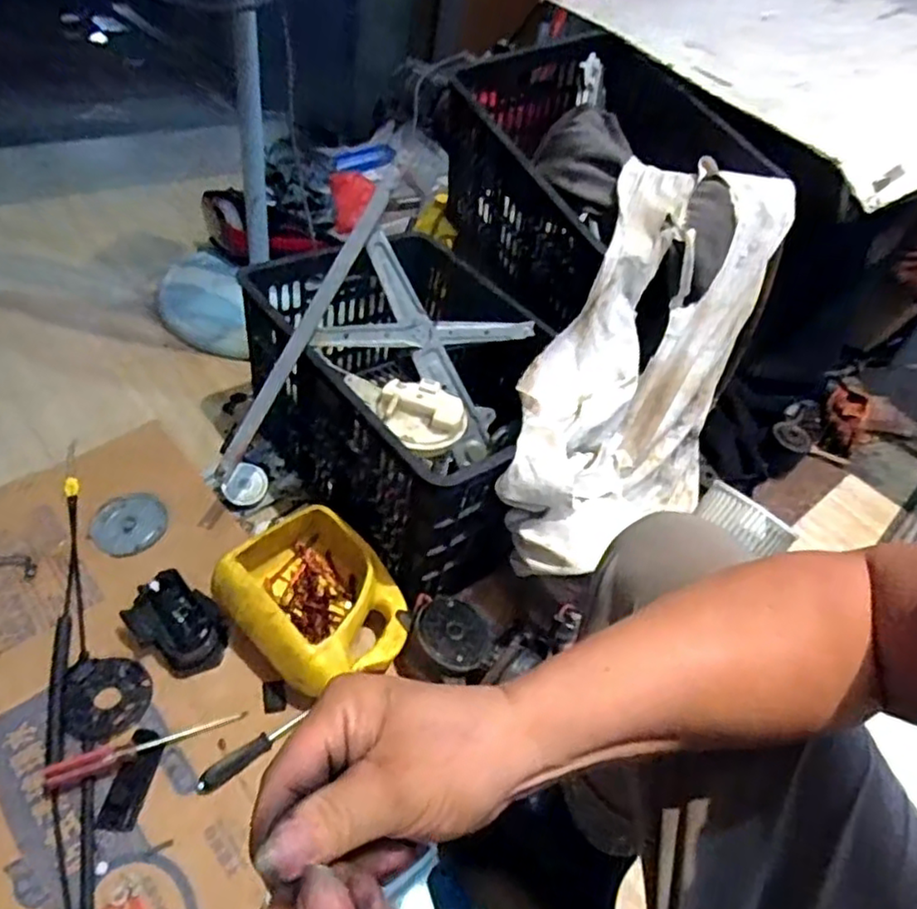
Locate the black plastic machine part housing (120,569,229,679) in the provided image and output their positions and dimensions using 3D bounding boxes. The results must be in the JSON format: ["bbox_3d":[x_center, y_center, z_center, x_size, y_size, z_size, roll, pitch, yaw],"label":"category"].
[{"bbox_3d":[-0.338,0.204,0.784,0.120,0.060,0.083,29,49,19],"label":"black plastic machine part housing"}]

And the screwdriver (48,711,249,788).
[{"bbox_3d":[-0.339,0.311,0.711,0.195,0.024,0.022,-19,49,-21],"label":"screwdriver"}]

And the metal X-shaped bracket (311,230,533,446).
[{"bbox_3d":[-0.039,-0.154,0.890,0.273,0.238,0.118,7,45,3],"label":"metal X-shaped bracket"}]

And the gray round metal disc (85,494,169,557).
[{"bbox_3d":[-0.461,0.097,0.912,0.096,0.013,0.094,2,62,-4],"label":"gray round metal disc"}]

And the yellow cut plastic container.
[{"bbox_3d":[-0.169,0.175,0.804,0.219,0.102,0.180,34,51,23],"label":"yellow cut plastic container"}]

